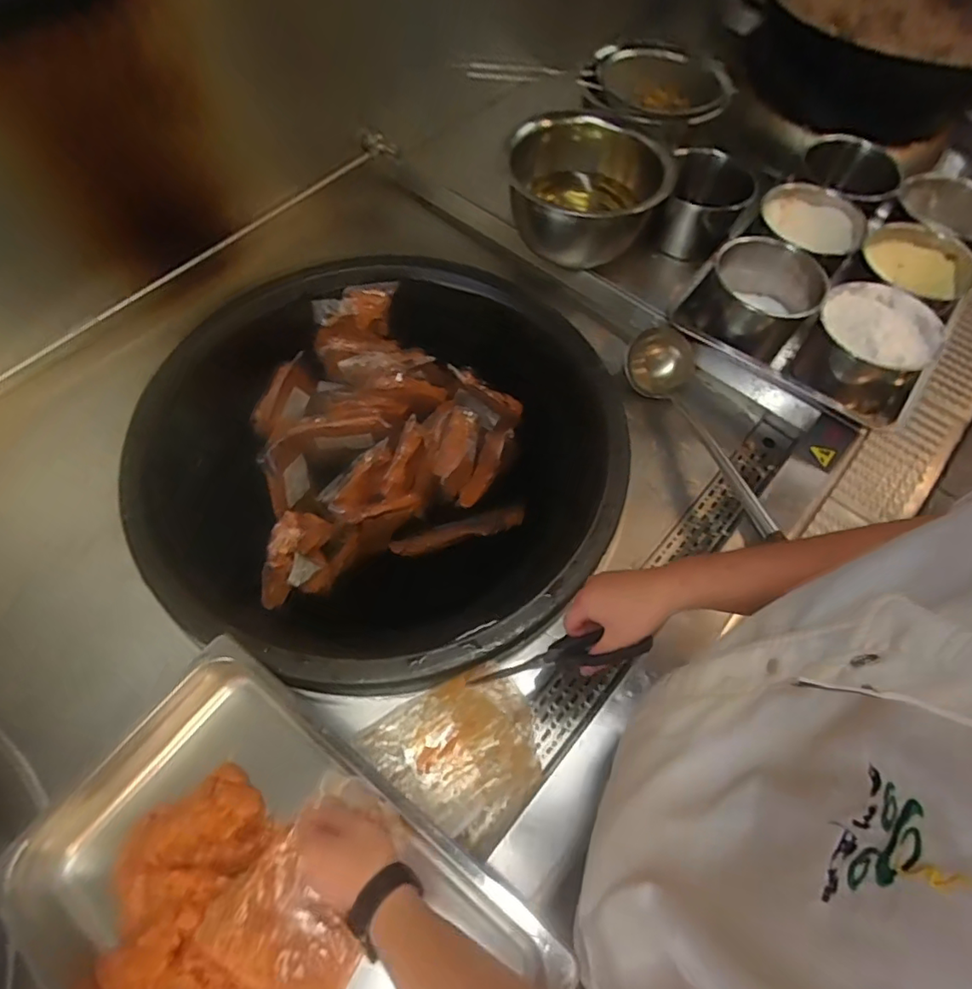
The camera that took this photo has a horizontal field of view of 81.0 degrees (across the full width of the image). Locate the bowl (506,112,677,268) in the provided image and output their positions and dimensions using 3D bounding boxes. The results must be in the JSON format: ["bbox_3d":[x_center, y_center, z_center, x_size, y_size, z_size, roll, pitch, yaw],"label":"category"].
[{"bbox_3d":[0.178,-0.538,1.025,0.274,0.168,0.283,0,61,0],"label":"bowl"}]

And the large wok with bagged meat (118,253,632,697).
[{"bbox_3d":[-0.175,-0.057,0.943,0.750,0.188,0.724,0,61,0],"label":"large wok with bagged meat"}]

